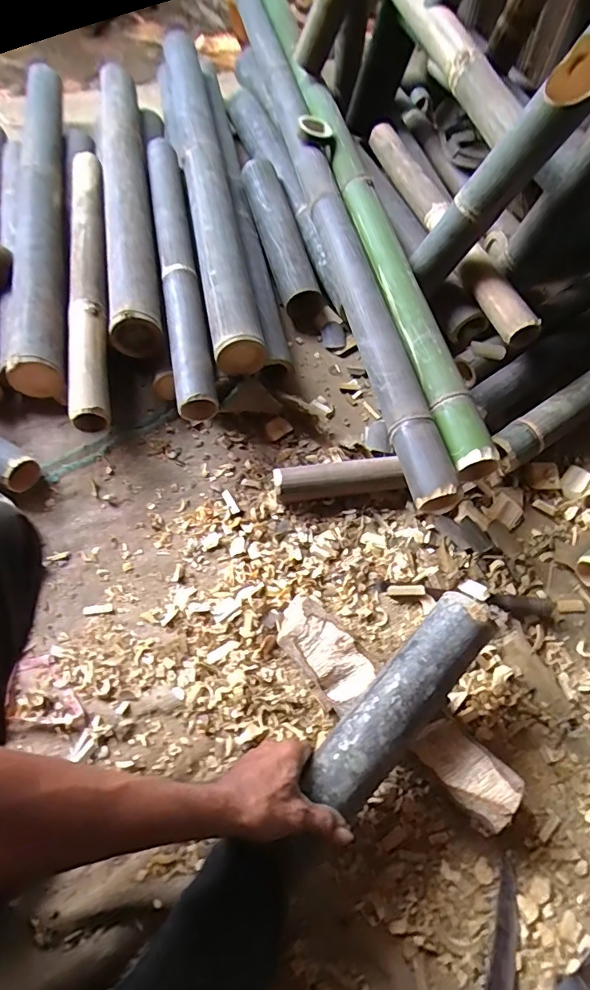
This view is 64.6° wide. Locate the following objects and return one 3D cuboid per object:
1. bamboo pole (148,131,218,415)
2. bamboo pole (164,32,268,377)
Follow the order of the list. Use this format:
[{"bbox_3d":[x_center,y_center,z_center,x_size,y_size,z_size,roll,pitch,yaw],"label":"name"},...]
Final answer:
[{"bbox_3d":[-0.206,-0.421,0.823,0.062,0.061,0.649,-10,65,-5],"label":"bamboo pole"},{"bbox_3d":[-0.177,-0.629,0.911,0.090,0.096,0.930,-10,66,-5],"label":"bamboo pole"}]

